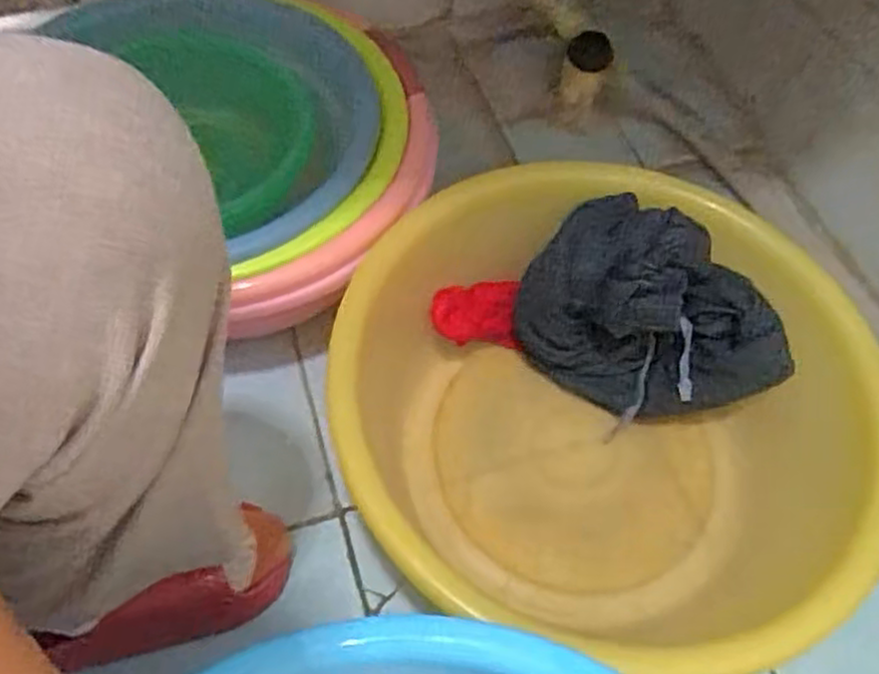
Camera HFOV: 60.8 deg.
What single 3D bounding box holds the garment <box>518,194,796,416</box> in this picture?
[{"bbox_3d":[0.174,-0.009,0.667,0.217,0.189,0.062,46,23,-7],"label":"garment"}]

